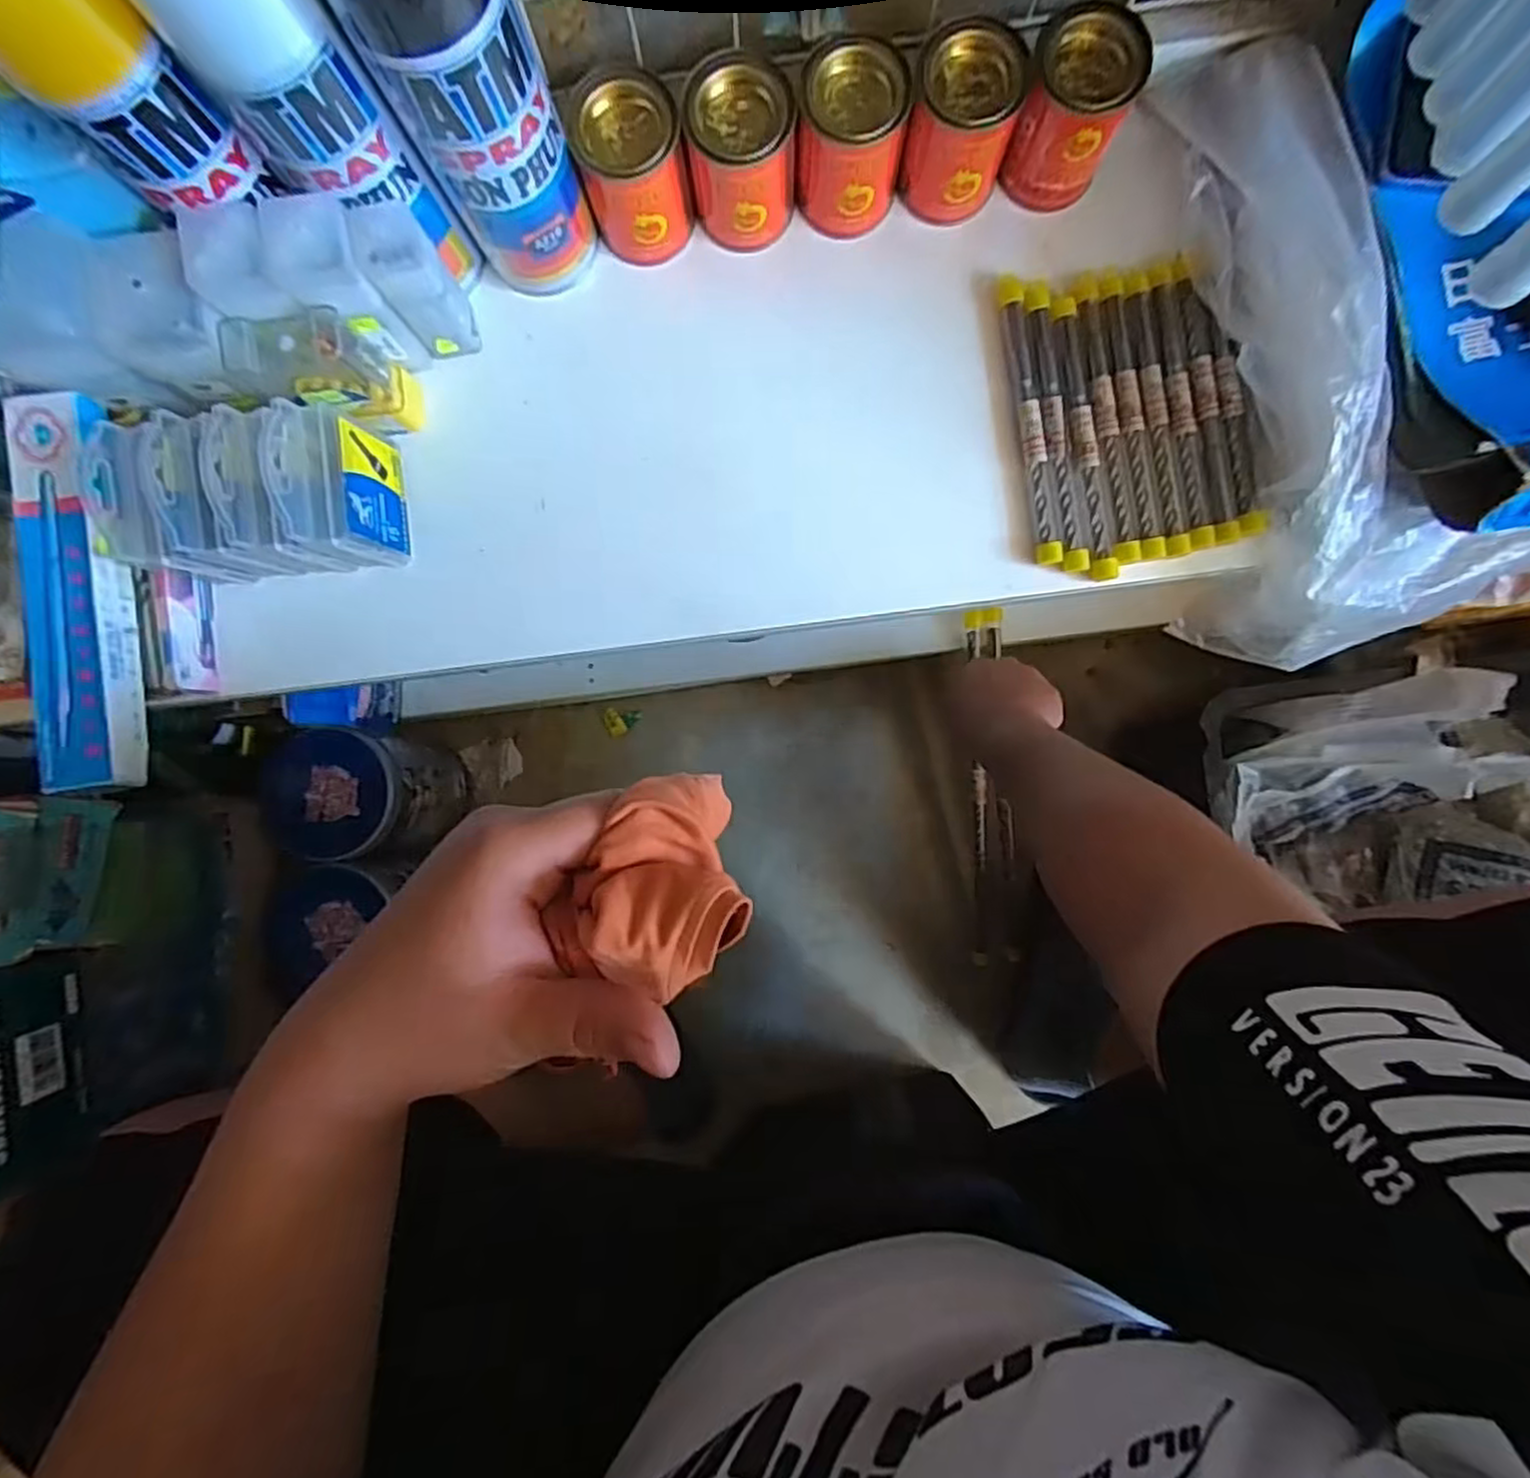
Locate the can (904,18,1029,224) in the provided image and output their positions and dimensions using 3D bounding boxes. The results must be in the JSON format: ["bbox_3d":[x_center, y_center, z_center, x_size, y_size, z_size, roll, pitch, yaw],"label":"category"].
[{"bbox_3d":[0.103,-0.320,0.392,0.051,0.074,0.045,14,86,3],"label":"can"}]

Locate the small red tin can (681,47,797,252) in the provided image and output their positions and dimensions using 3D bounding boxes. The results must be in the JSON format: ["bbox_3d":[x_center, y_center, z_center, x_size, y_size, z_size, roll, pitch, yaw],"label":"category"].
[{"bbox_3d":[-0.012,-0.306,0.393,0.055,0.075,0.049,-6,85,2],"label":"small red tin can"}]

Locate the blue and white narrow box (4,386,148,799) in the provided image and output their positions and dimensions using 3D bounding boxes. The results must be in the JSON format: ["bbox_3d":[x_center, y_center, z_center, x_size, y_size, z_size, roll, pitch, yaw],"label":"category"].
[{"bbox_3d":[-0.357,-0.076,0.383,0.044,0.030,0.204,-6,85,2],"label":"blue and white narrow box"}]

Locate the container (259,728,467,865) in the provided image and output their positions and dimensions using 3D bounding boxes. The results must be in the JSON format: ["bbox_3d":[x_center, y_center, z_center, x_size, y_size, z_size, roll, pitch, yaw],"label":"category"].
[{"bbox_3d":[-0.361,0.053,0.688,0.102,0.153,0.108,0,85,2],"label":"container"}]

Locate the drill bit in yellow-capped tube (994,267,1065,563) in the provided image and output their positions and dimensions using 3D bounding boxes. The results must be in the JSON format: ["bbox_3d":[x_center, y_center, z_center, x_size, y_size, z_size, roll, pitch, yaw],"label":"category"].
[{"bbox_3d":[0.149,-0.178,0.414,0.013,0.017,0.159,-9,85,2],"label":"drill bit in yellow-capped tube"}]

